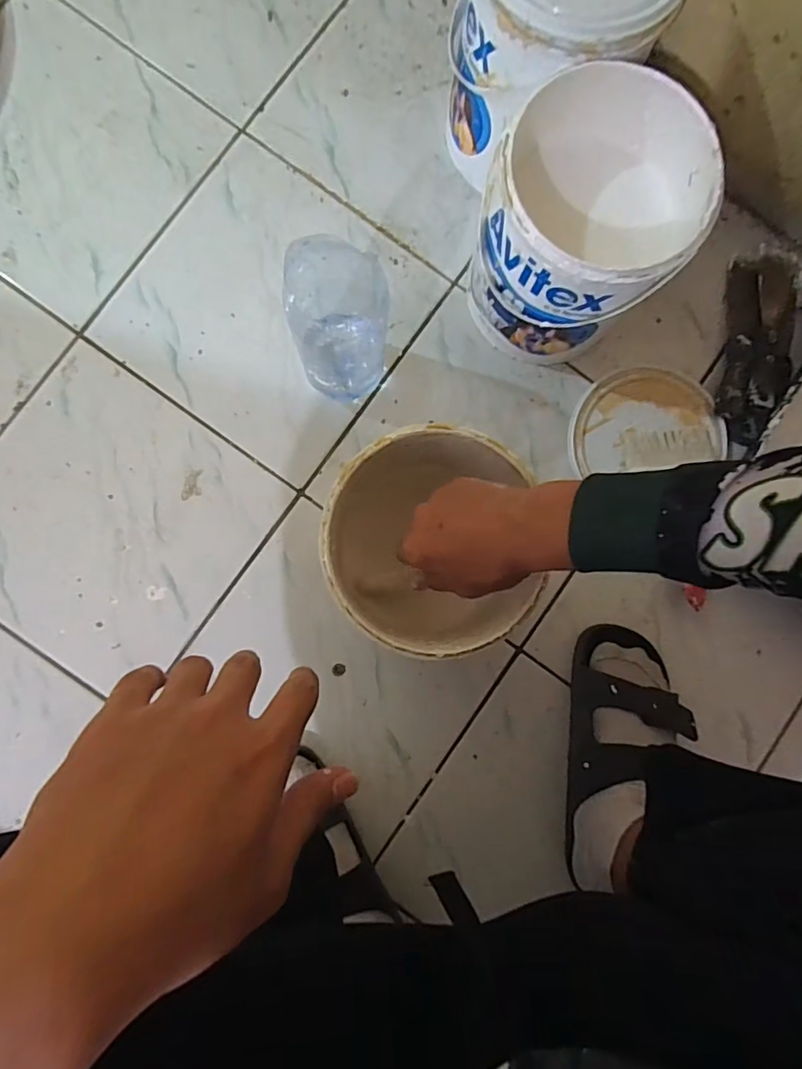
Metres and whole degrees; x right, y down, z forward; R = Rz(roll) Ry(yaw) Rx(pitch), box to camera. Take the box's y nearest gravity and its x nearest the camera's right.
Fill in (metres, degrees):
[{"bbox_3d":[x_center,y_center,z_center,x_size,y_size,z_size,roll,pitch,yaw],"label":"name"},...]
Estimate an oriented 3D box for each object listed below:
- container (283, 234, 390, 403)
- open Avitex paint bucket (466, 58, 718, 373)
[{"bbox_3d":[-0.057,-0.202,0.518,0.094,0.155,0.101,-3,86,-4],"label":"container"},{"bbox_3d":[0.167,-0.287,0.516,0.173,0.189,0.181,0,86,-4],"label":"open Avitex paint bucket"}]

